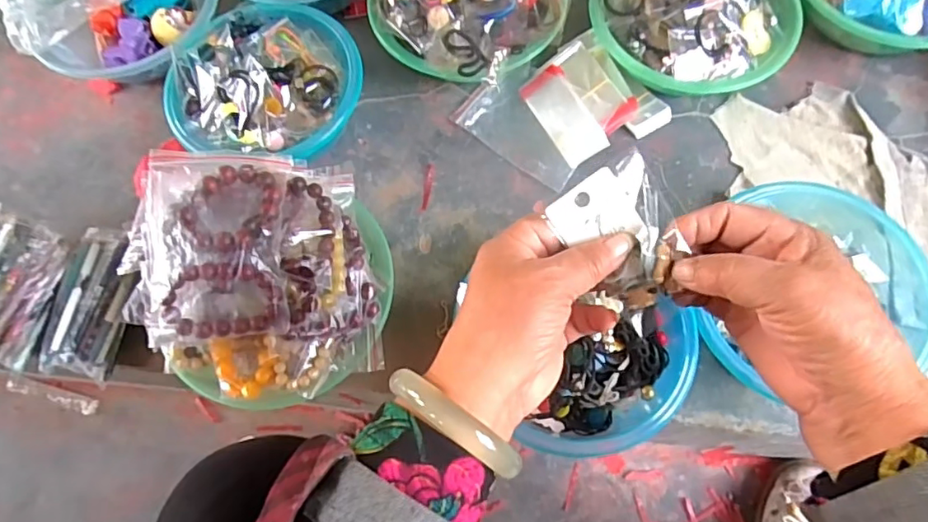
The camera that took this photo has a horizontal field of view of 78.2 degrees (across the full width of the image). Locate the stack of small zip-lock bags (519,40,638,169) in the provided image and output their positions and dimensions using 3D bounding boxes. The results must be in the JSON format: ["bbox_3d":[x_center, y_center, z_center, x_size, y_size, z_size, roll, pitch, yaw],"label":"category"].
[{"bbox_3d":[0.141,-0.190,0.691,0.108,0.036,0.134,-28,70,-9],"label":"stack of small zip-lock bags"}]

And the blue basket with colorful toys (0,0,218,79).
[{"bbox_3d":[-0.433,-0.317,0.737,0.234,0.099,0.178,-43,73,-14],"label":"blue basket with colorful toys"}]

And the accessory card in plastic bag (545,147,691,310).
[{"bbox_3d":[0.086,-0.013,0.302,0.057,0.009,0.072,-30,92,14],"label":"accessory card in plastic bag"}]

